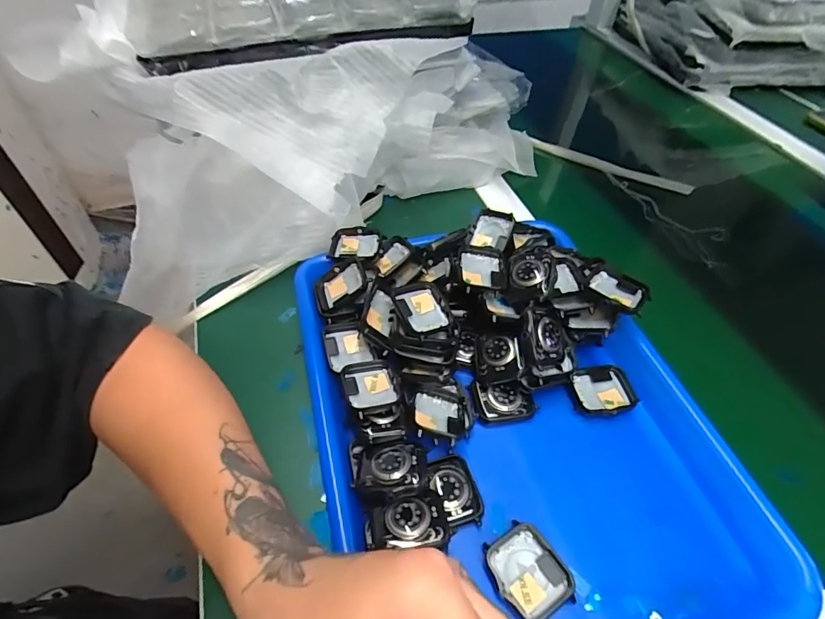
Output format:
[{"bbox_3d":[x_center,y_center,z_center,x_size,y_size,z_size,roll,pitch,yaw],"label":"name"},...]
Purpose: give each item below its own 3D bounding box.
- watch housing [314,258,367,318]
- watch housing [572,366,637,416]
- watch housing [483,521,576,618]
[{"bbox_3d":[-0.058,-0.017,0.365,0.046,0.010,0.041,-29,58,11],"label":"watch housing"},{"bbox_3d":[0.141,0.061,0.334,0.049,0.012,0.037,-6,50,-7],"label":"watch housing"},{"bbox_3d":[0.066,0.149,0.256,0.039,0.010,0.046,-27,55,-23],"label":"watch housing"}]

